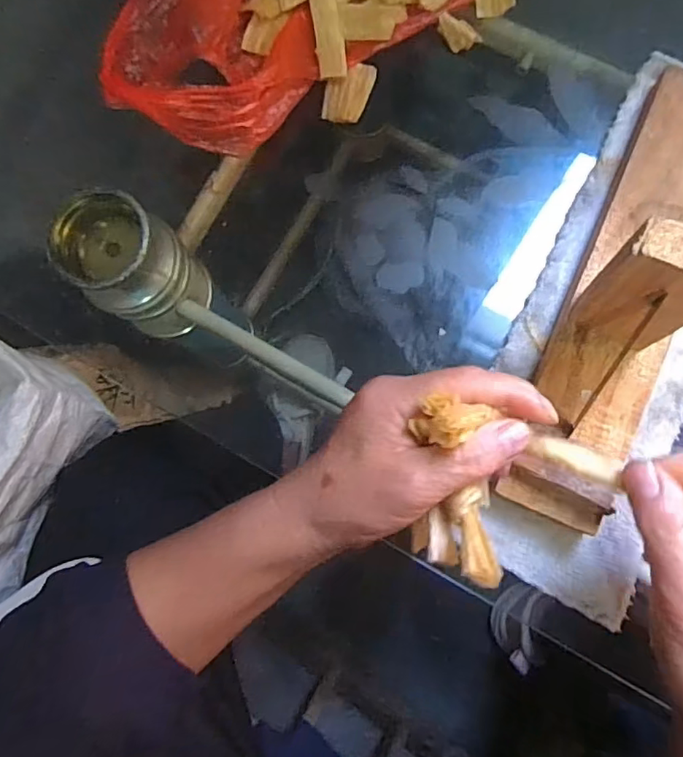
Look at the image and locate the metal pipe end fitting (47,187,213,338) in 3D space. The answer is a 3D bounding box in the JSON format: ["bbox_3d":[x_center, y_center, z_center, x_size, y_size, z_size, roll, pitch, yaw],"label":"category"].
[{"bbox_3d":[-0.160,-0.084,0.444,0.071,0.137,0.075,32,86,8],"label":"metal pipe end fitting"}]

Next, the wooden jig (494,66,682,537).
[{"bbox_3d":[0.164,-0.056,0.280,0.062,0.111,0.280,23,85,7],"label":"wooden jig"}]

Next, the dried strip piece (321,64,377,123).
[{"bbox_3d":[0.004,-0.189,0.373,0.028,0.006,0.042,18,84,7],"label":"dried strip piece"}]

